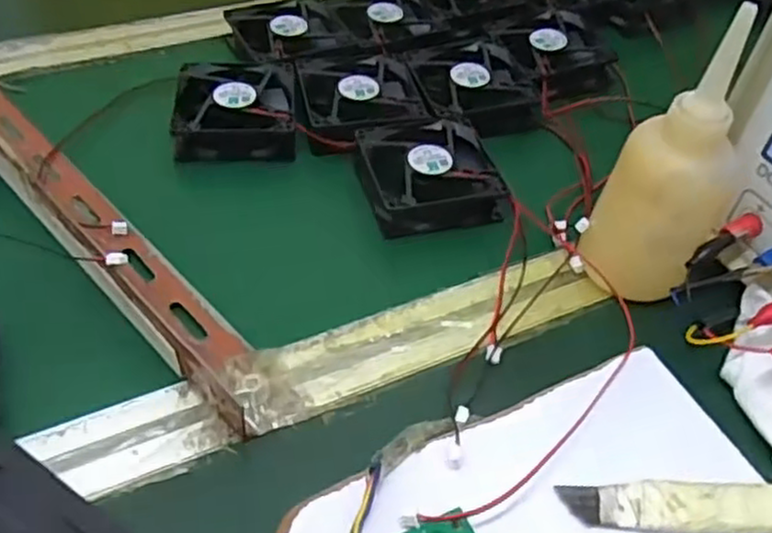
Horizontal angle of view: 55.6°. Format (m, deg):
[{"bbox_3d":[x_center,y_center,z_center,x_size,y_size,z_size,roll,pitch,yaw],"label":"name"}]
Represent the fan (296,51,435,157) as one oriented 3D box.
[{"bbox_3d":[-0.018,-0.117,0.518,0.082,0.025,0.089,-7,45,-11],"label":"fan"}]

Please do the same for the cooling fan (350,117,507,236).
[{"bbox_3d":[0.026,-0.059,0.471,0.086,0.024,0.084,2,44,-2],"label":"cooling fan"}]

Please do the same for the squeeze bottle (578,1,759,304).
[{"bbox_3d":[0.152,-0.056,0.374,0.061,0.135,0.076,29,49,23],"label":"squeeze bottle"}]

